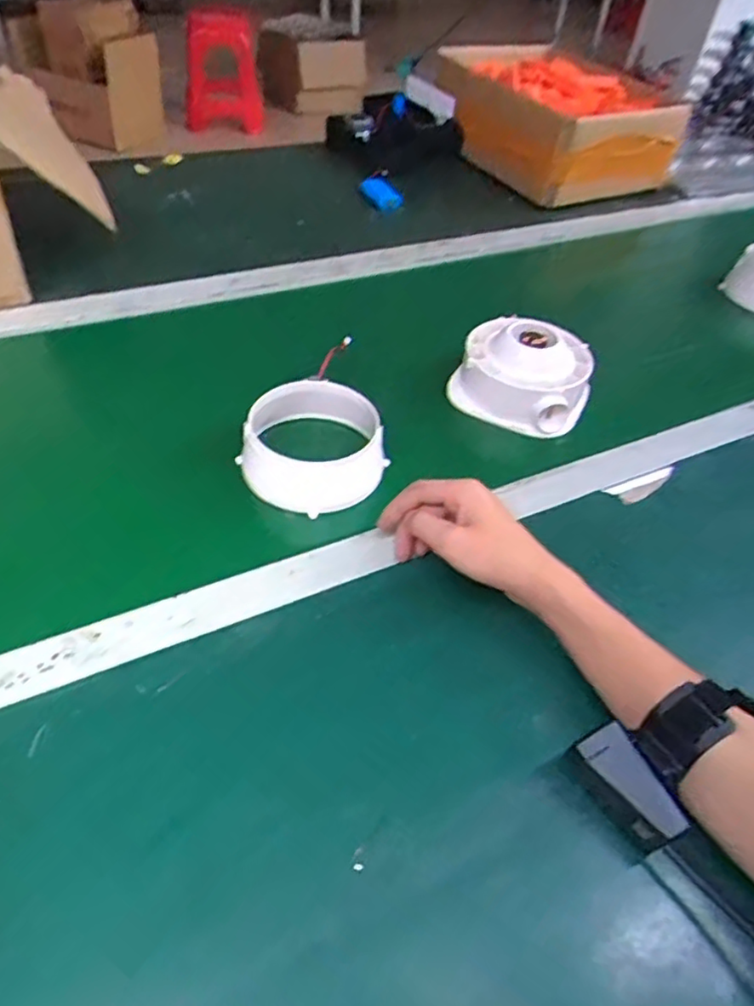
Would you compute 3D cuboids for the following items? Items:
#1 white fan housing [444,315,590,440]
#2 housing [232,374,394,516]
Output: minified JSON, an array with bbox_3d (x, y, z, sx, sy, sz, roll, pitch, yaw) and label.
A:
[{"bbox_3d":[0.153,-0.138,0.693,0.134,0.073,0.106,23,48,15],"label":"white fan housing"},{"bbox_3d":[-0.055,-0.052,0.593,0.129,0.055,0.119,5,46,-2],"label":"housing"}]

